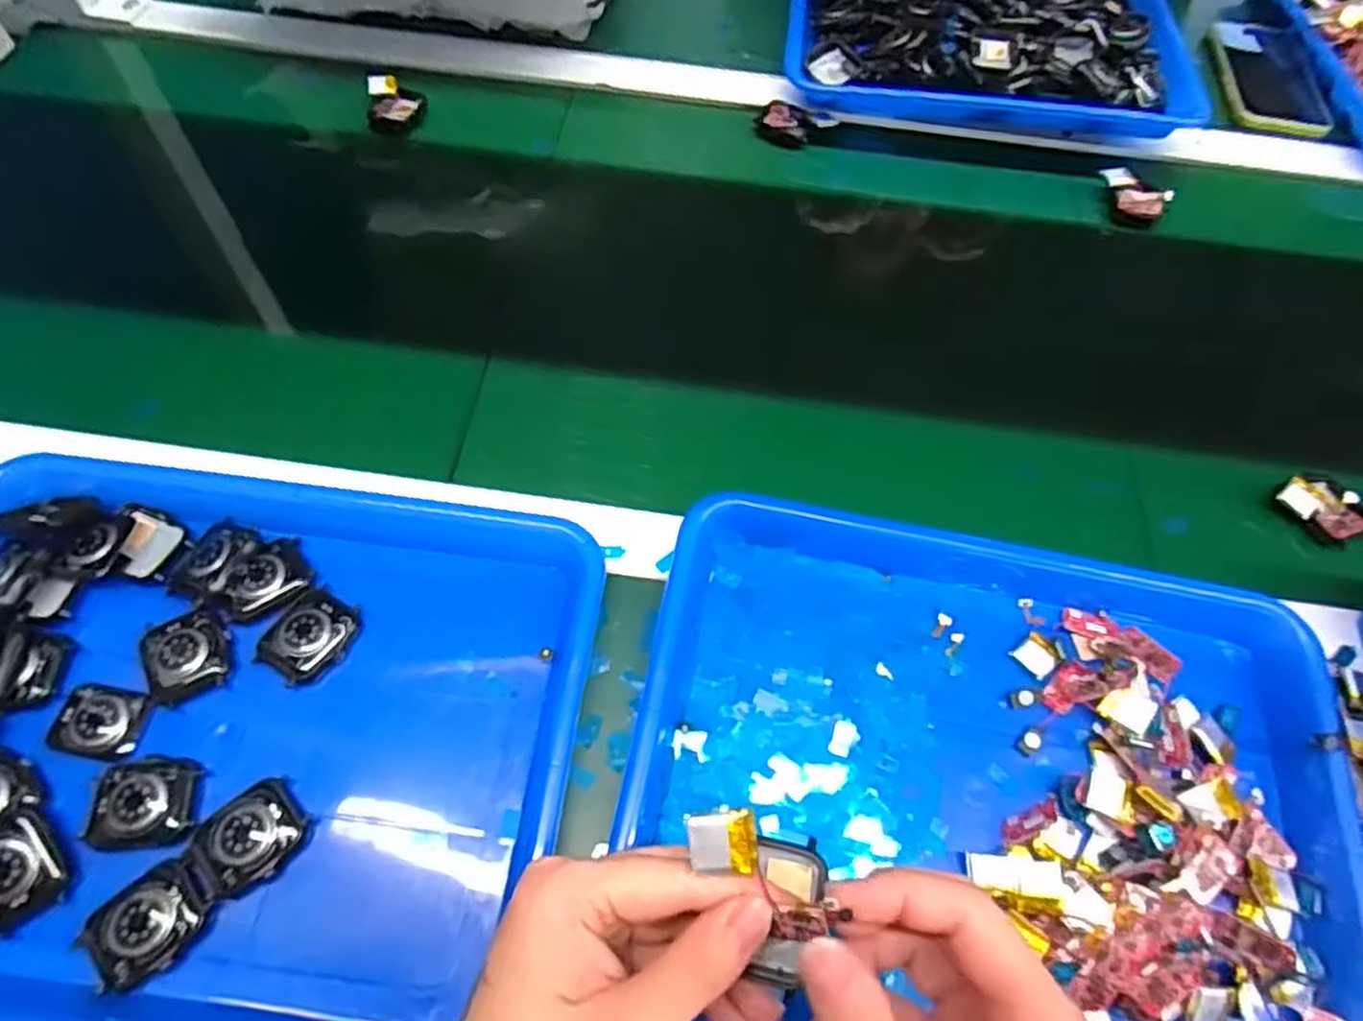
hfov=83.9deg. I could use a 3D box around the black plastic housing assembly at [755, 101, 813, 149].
[{"bbox_3d":[0.084,-0.317,0.621,0.044,0.015,0.035,18,64,6],"label":"black plastic housing assembly"}]

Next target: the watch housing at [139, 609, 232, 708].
[{"bbox_3d":[-0.247,0.073,0.377,0.038,0.008,0.040,-29,68,-16],"label":"watch housing"}]

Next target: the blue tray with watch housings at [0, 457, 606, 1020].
[{"bbox_3d":[-0.219,0.103,0.362,0.332,0.041,0.262,8,63,1],"label":"blue tray with watch housings"}]

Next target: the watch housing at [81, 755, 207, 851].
[{"bbox_3d":[-0.244,0.131,0.342,0.043,0.007,0.038,-3,64,-5],"label":"watch housing"}]

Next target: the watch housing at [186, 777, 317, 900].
[{"bbox_3d":[-0.194,0.148,0.343,0.045,0.016,0.039,-36,71,-19],"label":"watch housing"}]

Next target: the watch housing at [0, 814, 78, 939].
[{"bbox_3d":[-0.286,0.154,0.322,0.035,0.010,0.039,-38,71,-19],"label":"watch housing"}]

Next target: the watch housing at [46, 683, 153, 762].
[{"bbox_3d":[-0.278,0.101,0.364,0.040,0.009,0.031,10,63,2],"label":"watch housing"}]

